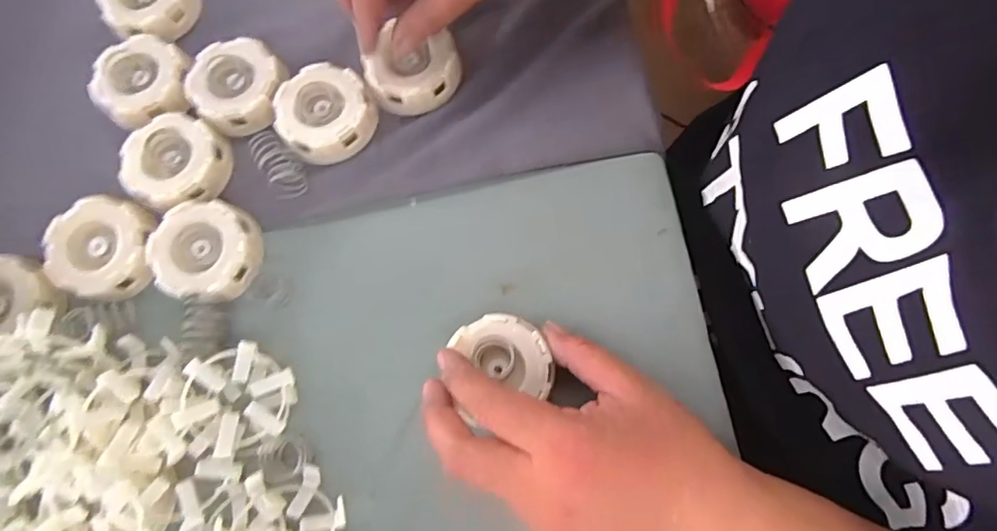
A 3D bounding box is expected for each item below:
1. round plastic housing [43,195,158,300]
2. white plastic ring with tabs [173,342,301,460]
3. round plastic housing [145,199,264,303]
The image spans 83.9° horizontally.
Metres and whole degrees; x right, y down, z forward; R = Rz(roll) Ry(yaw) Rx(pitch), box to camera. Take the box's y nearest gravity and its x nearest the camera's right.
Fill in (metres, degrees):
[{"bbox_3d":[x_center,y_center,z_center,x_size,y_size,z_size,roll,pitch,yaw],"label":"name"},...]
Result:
[{"bbox_3d":[-0.243,-0.010,0.340,0.059,0.021,0.060,-7,73,0],"label":"round plastic housing"},{"bbox_3d":[-0.144,0.073,0.306,0.058,0.017,0.053,9,64,-20],"label":"white plastic ring with tabs"},{"bbox_3d":[-0.176,-0.009,0.334,0.062,0.015,0.060,-1,73,2],"label":"round plastic housing"}]

